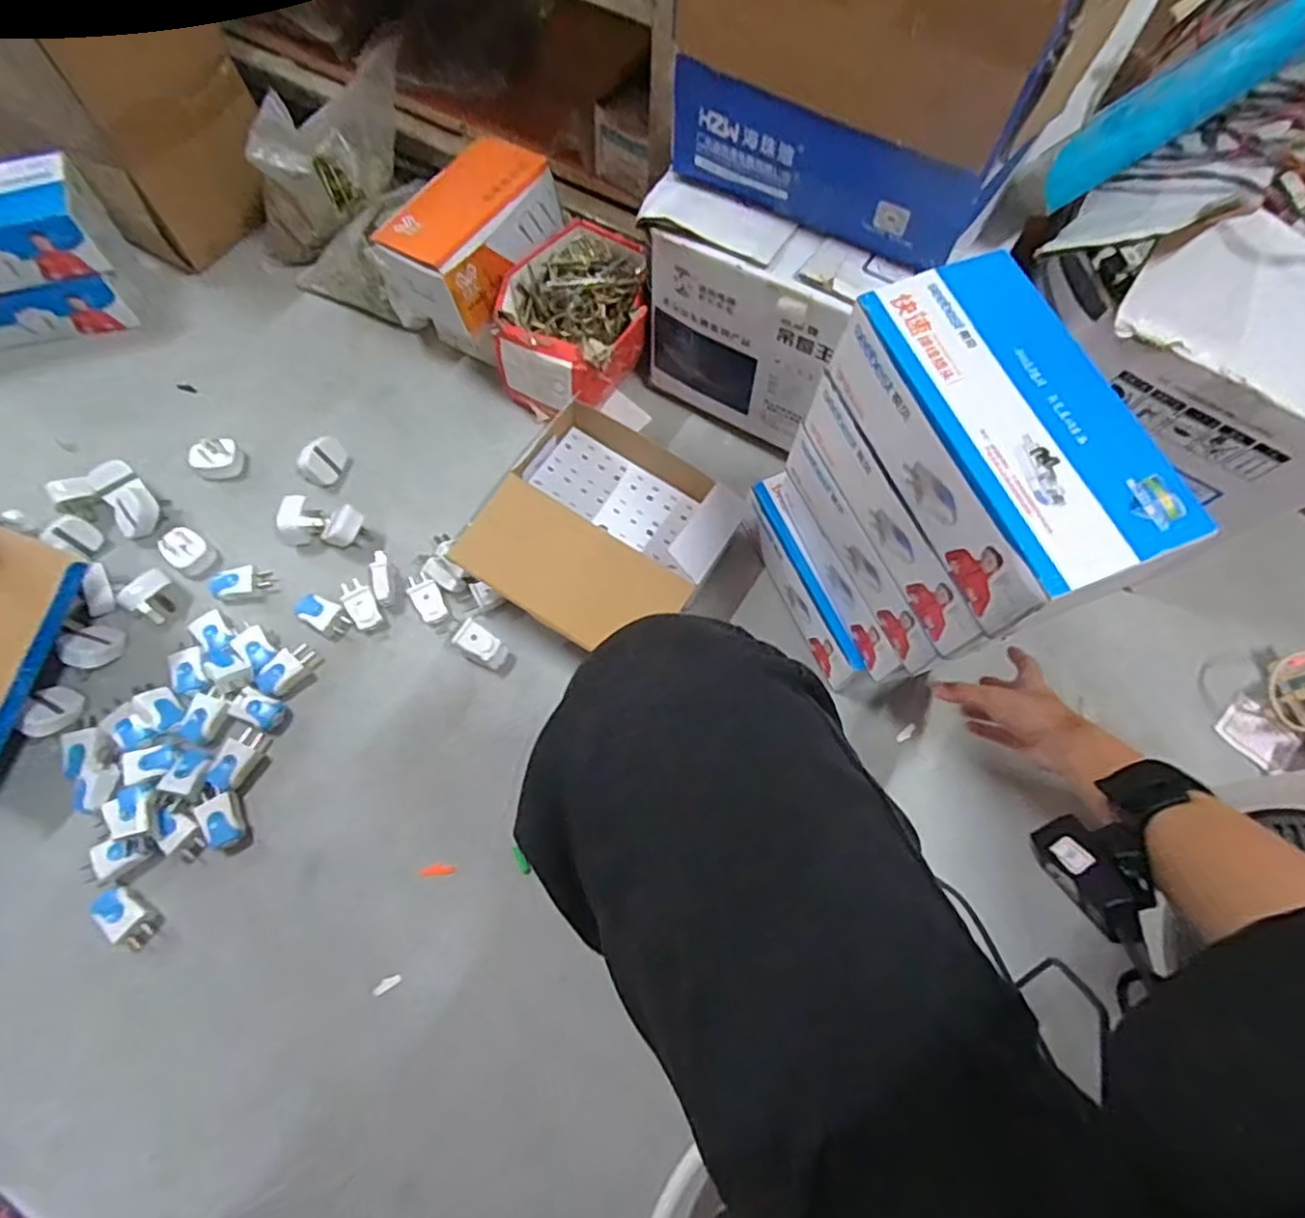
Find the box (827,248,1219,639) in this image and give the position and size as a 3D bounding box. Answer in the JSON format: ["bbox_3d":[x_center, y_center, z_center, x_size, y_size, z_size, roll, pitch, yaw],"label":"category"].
[{"bbox_3d":[0.217,-0.107,0.423,0.111,0.069,0.218,-20,69,-10],"label":"box"}]

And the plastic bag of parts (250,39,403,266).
[{"bbox_3d":[-0.377,-0.534,0.822,0.235,0.173,0.098,-35,73,-16],"label":"plastic bag of parts"}]

